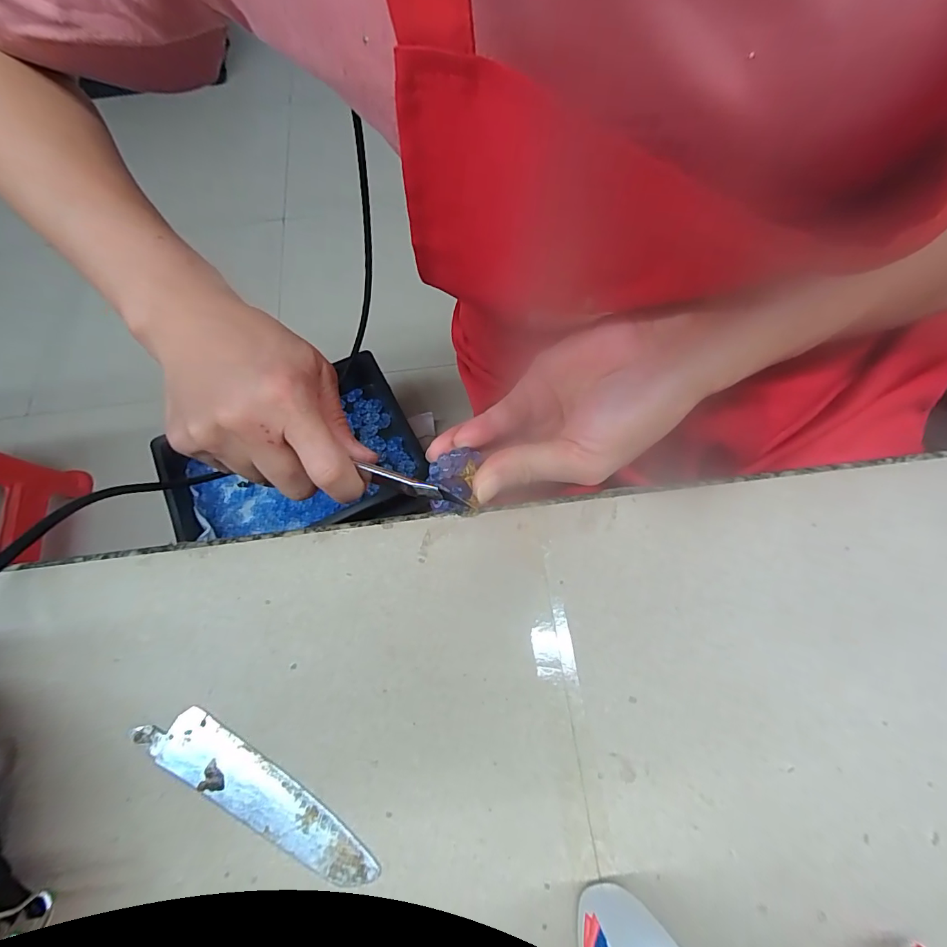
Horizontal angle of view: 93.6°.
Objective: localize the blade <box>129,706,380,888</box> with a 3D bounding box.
[{"bbox_3d":[-0.081,0.118,0.166,0.103,0.004,0.020,25,69,12],"label":"blade"}]

